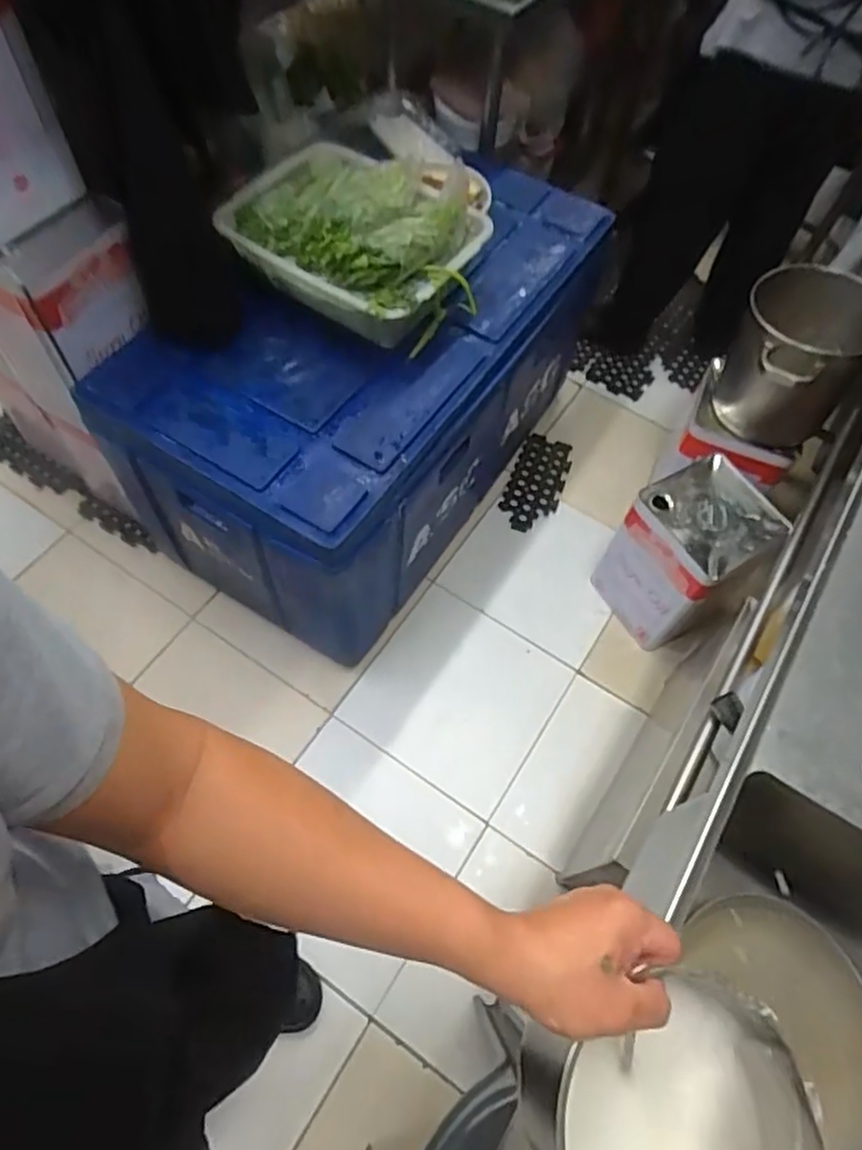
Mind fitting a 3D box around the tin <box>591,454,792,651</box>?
[{"bbox_3d":[0.549,-0.032,1.493,0.276,0.337,0.253,-28,67,-17],"label":"tin"}]

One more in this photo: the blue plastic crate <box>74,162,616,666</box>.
[{"bbox_3d":[-0.109,-0.403,1.525,0.580,0.571,1.039,33,65,13],"label":"blue plastic crate"}]

